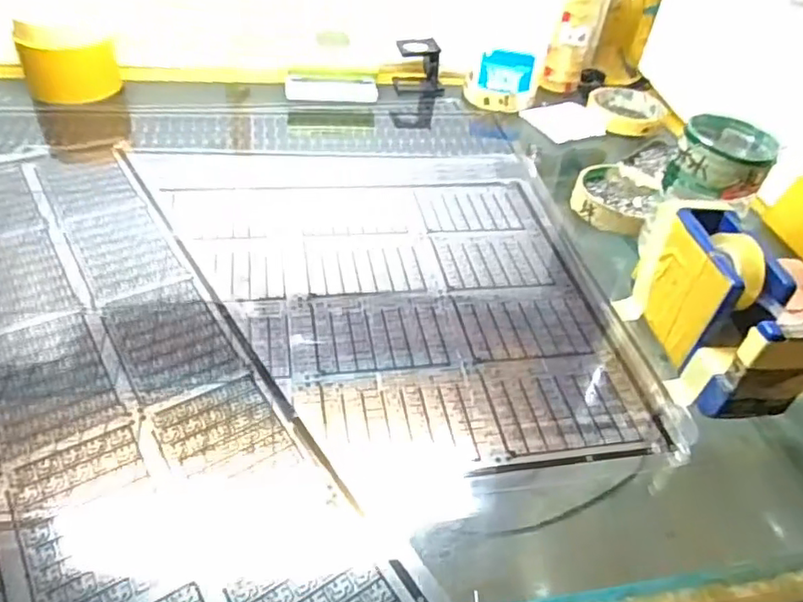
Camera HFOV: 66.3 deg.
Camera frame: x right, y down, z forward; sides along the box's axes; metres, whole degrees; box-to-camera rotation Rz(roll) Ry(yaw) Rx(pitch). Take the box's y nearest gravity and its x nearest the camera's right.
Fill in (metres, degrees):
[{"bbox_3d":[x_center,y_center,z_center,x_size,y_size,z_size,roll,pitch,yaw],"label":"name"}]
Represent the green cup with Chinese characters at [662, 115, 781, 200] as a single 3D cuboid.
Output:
[{"bbox_3d":[0.234,-0.101,0.446,0.062,0.045,0.065,4,42,-4],"label":"green cup with Chinese characters"}]

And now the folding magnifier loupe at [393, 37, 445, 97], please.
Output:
[{"bbox_3d":[0.022,-0.268,0.704,0.054,0.055,0.033,-3,43,-11],"label":"folding magnifier loupe"}]

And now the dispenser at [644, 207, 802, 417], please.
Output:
[{"bbox_3d":[0.205,0.006,0.397,0.047,0.081,0.134,-2,43,-11],"label":"dispenser"}]

